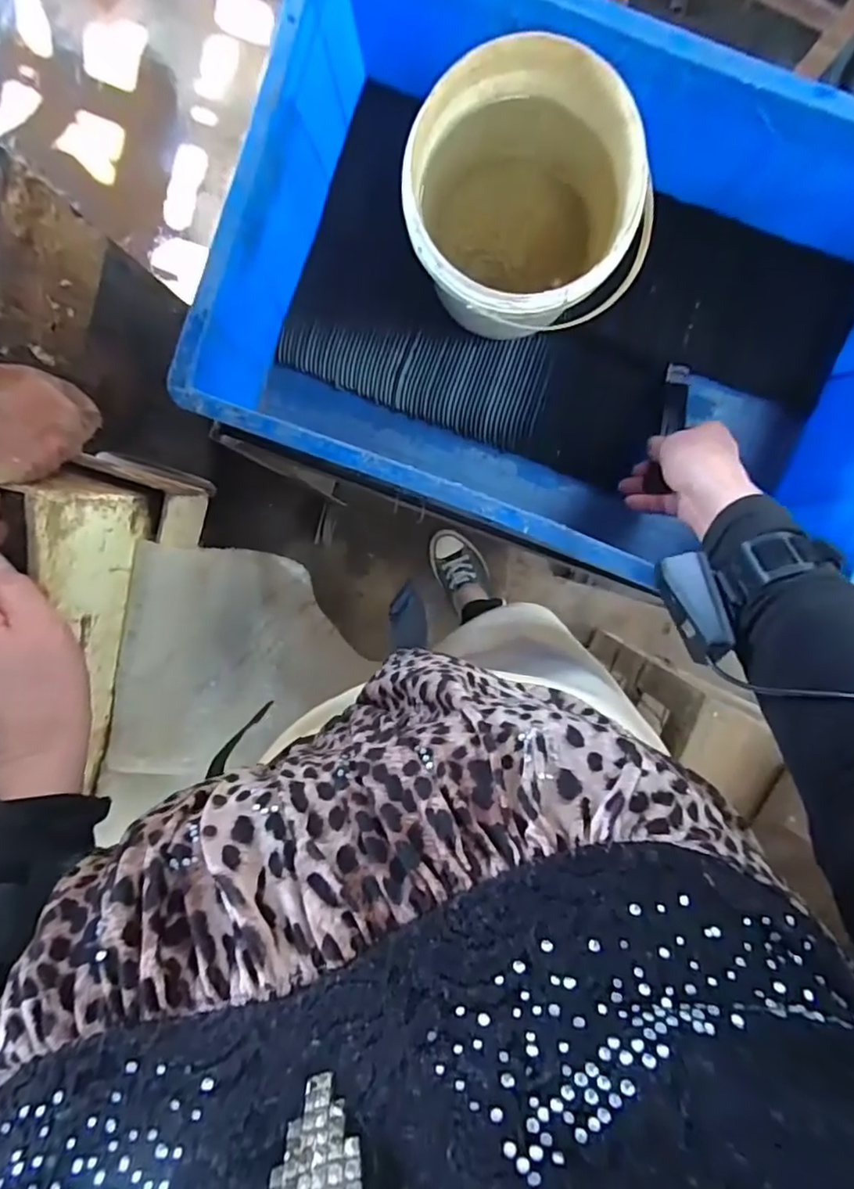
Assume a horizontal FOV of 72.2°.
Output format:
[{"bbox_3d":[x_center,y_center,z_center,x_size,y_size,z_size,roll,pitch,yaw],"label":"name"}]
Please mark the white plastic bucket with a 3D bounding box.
[{"bbox_3d":[0.069,-0.285,0.455,0.158,0.148,0.159,0,99,2],"label":"white plastic bucket"}]

